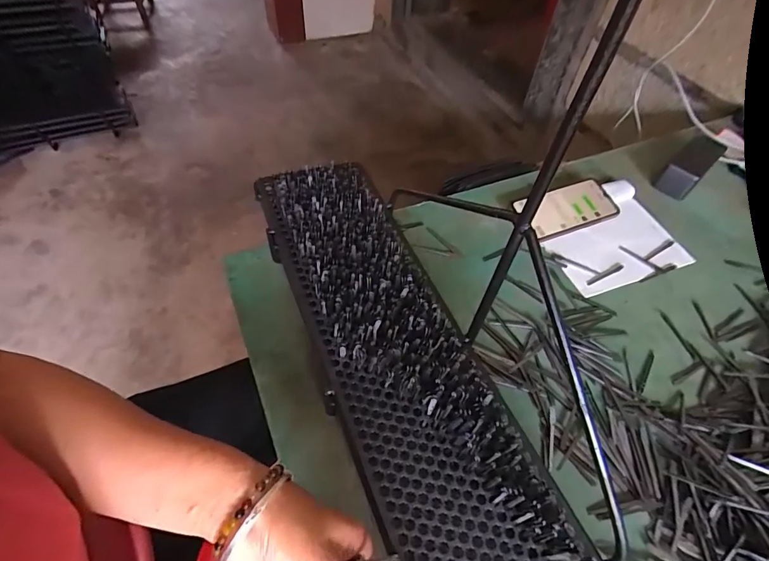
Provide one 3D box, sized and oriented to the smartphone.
[{"bbox_3d":[0.271,-0.105,0.619,0.160,0.010,0.069,-19,74,-20],"label":"smartphone"}]

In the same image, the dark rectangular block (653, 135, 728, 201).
[{"bbox_3d":[0.503,-0.189,0.690,0.123,0.050,0.056,-36,63,-28],"label":"dark rectangular block"}]

